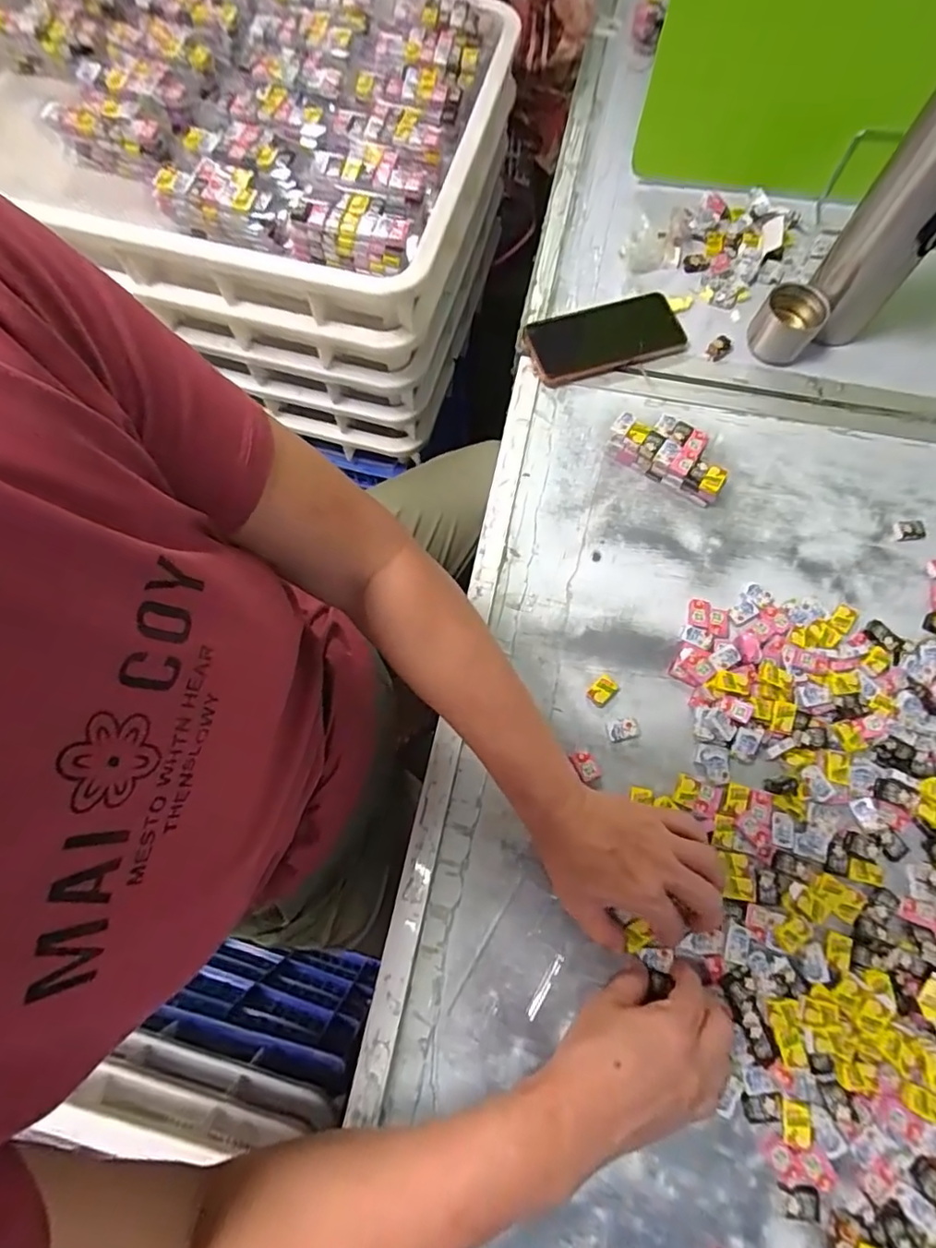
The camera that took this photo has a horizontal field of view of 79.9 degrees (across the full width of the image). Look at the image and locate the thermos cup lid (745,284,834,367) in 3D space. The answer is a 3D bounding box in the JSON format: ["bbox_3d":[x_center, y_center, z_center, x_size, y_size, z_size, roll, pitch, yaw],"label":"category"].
[{"bbox_3d":[0.336,-0.315,0.590,0.061,0.053,0.061,0,72,1],"label":"thermos cup lid"}]

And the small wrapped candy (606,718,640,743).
[{"bbox_3d":[0.136,0.093,0.487,0.028,0.007,0.018,-11,73,-2],"label":"small wrapped candy"}]

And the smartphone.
[{"bbox_3d":[0.149,-0.307,0.604,0.164,0.014,0.077,-16,73,-4],"label":"smartphone"}]

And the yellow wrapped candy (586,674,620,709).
[{"bbox_3d":[0.121,0.060,0.497,0.020,0.008,0.026,43,78,13],"label":"yellow wrapped candy"}]

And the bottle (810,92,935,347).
[{"bbox_3d":[0.394,-0.375,0.493,0.070,0.268,0.073,25,75,9],"label":"bottle"}]

